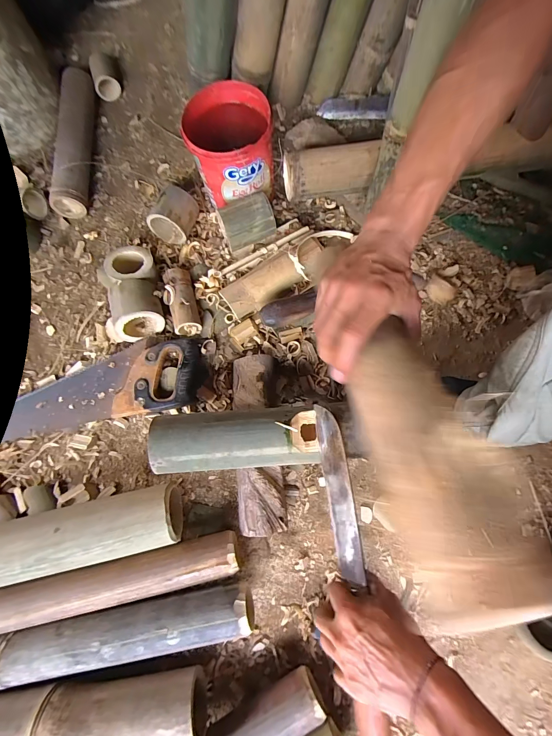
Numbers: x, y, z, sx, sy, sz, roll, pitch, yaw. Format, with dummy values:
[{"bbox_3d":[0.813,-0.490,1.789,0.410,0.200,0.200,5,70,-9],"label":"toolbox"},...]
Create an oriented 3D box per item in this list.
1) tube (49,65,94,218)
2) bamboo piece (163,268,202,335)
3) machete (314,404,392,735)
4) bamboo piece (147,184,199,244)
[{"bbox_3d":[-0.408,-0.460,0.648,0.075,0.065,0.302,-4,77,0],"label":"tube"},{"bbox_3d":[-0.160,-0.115,0.544,0.046,0.036,0.117,-15,77,-3],"label":"bamboo piece"},{"bbox_3d":[0.083,0.213,0.369,0.029,0.028,0.343,-6,69,-1],"label":"machete"},{"bbox_3d":[-0.186,-0.283,0.590,0.069,0.084,0.078,23,78,6],"label":"bamboo piece"}]

